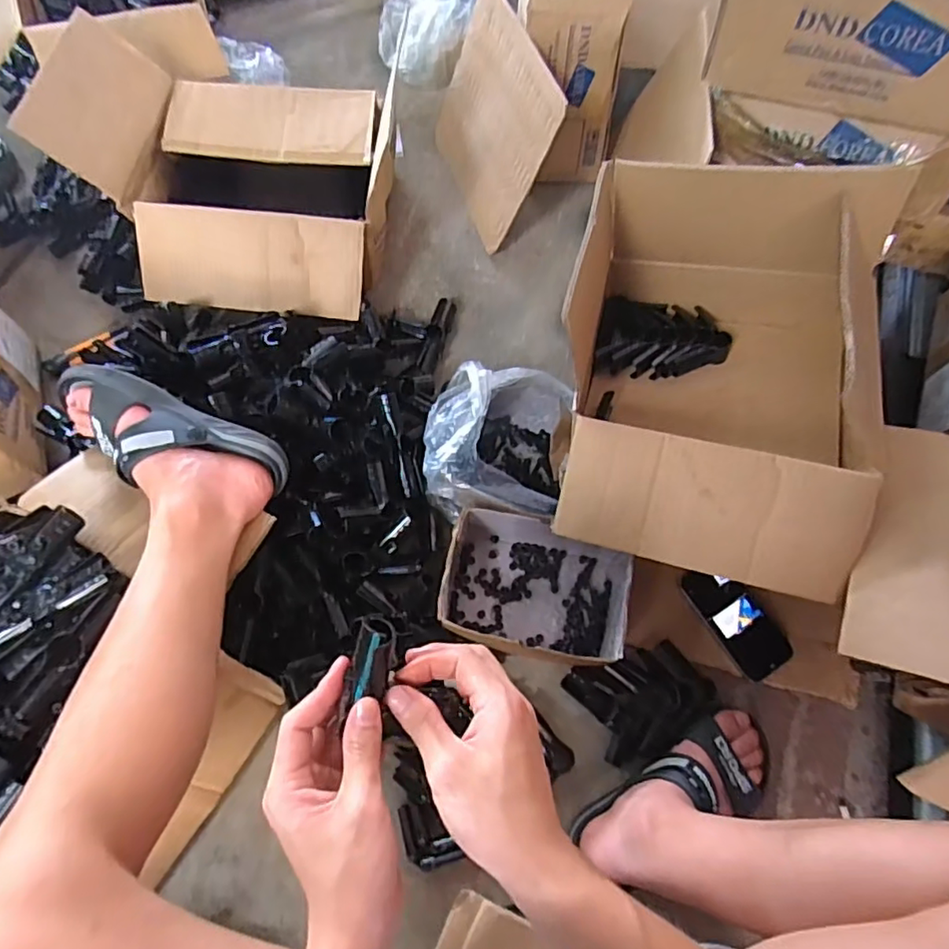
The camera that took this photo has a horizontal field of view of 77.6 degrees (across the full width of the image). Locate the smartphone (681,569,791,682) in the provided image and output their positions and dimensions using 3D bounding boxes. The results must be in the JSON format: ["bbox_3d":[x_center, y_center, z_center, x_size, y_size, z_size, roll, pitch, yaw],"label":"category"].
[{"bbox_3d":[0.324,0.177,0.731,0.069,0.010,0.144,-29,71,-12],"label":"smartphone"}]

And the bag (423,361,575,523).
[{"bbox_3d":[0.028,-0.039,0.758,0.167,0.125,0.192,5,68,2],"label":"bag"}]

